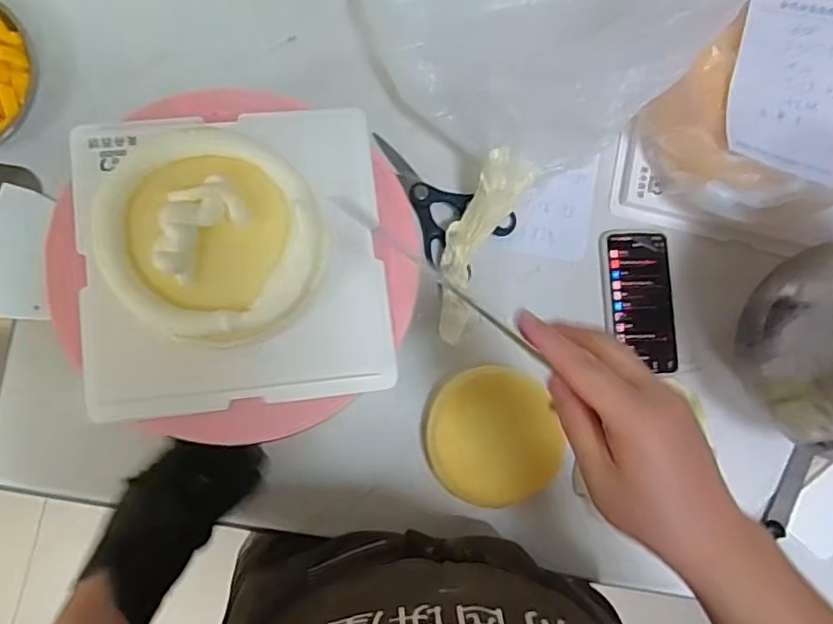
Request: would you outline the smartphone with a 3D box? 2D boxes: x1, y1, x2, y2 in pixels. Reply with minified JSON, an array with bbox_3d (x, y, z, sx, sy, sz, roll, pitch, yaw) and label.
[{"bbox_3d":[0.256,-0.014,0.669,0.087,0.015,0.158,-2,84,-8],"label":"smartphone"}]

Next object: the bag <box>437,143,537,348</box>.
[{"bbox_3d":[0.060,-0.069,0.623,0.054,0.047,0.198,19,102,-5],"label":"bag"}]

